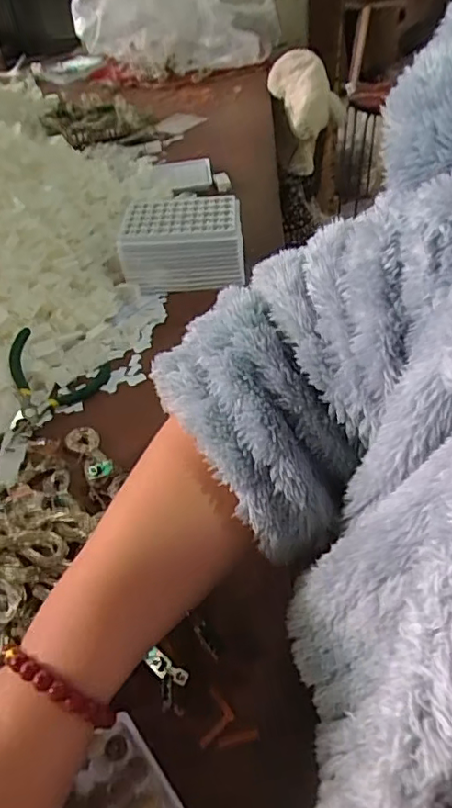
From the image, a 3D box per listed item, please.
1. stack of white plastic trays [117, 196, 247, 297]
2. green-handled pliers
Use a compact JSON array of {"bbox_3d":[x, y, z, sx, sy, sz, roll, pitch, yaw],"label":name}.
[{"bbox_3d":[-0.046,-0.180,0.624,0.126,0.054,0.100,-3,44,3],"label":"stack of white plastic trays"},{"bbox_3d":[-0.160,-0.012,0.502,0.088,0.022,0.100,23,52,-9],"label":"green-handled pliers"}]

